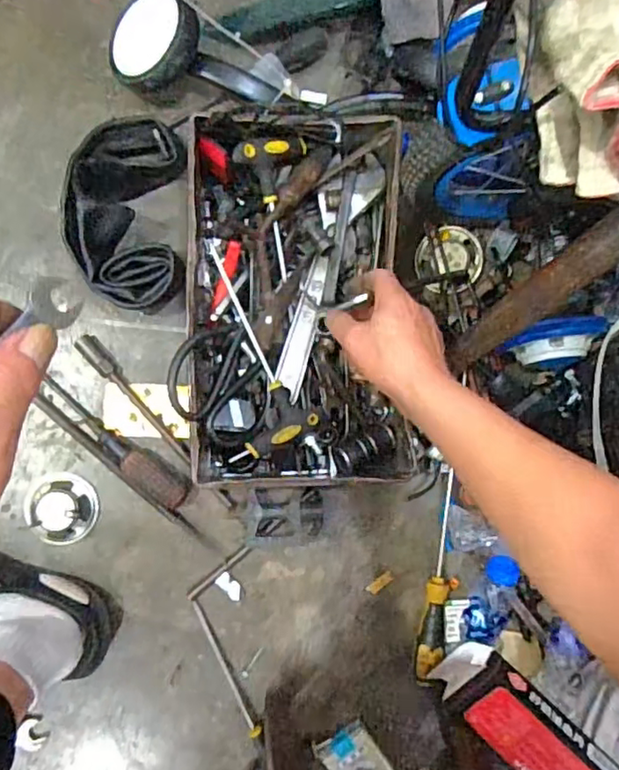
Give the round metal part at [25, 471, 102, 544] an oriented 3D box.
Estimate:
[{"bbox_3d":[-0.267,0.131,0.648,0.077,0.026,0.070,22,86,-2],"label":"round metal part"}]

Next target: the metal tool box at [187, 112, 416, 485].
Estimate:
[{"bbox_3d":[-0.011,-0.085,0.637,0.214,0.112,0.366,-2,87,-4],"label":"metal tool box"}]

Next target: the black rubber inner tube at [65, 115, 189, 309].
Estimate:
[{"bbox_3d":[-0.196,-0.184,0.648,0.122,0.078,0.208,0,87,-4],"label":"black rubber inner tube"}]

